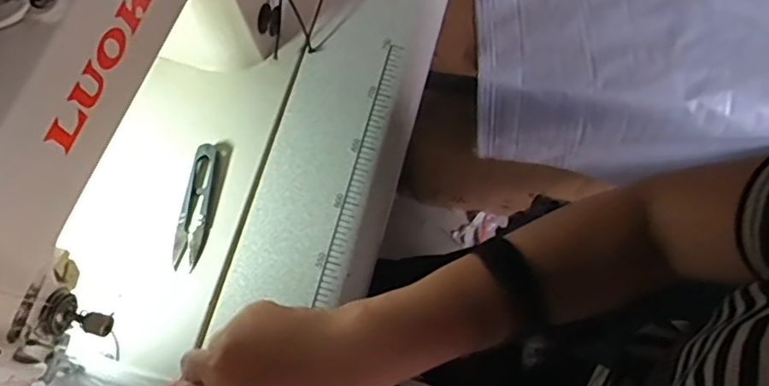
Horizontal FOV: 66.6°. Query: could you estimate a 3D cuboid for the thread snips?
[{"bbox_3d":[-0.151,0.009,0.467,0.024,0.009,0.099,3,71,2],"label":"thread snips"}]

